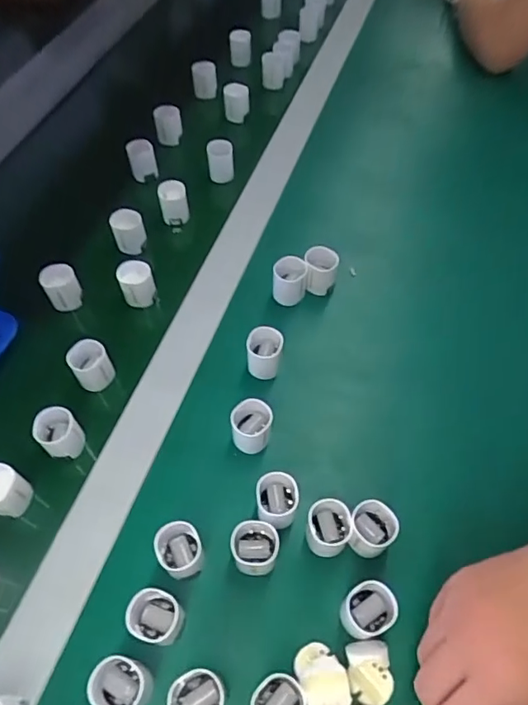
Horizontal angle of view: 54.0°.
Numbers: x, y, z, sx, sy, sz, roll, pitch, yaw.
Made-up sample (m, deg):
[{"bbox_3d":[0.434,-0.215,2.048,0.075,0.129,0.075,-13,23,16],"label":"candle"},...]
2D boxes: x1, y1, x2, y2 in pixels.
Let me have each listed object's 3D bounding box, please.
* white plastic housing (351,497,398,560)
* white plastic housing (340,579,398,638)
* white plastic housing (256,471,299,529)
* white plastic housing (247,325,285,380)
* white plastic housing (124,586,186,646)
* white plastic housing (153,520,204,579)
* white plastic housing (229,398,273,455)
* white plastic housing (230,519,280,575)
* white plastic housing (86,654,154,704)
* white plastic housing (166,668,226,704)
[{"bbox_3d":[0.074,0.122,0.359,0.031,0.032,0.031,1,59,-2],"label":"white plastic housing"},{"bbox_3d":[0.067,0.166,0.337,0.034,0.033,0.029,-30,64,-19],"label":"white plastic housing"},{"bbox_3d":[0.009,0.108,0.371,0.029,0.033,0.036,6,59,1],"label":"white plastic housing"},{"bbox_3d":[0.000,0.001,0.436,0.028,0.040,0.029,9,59,3],"label":"white plastic housing"},{"bbox_3d":[-0.068,0.167,0.328,0.031,0.033,0.029,1,59,-2],"label":"white plastic housing"},{"bbox_3d":[-0.057,0.133,0.351,0.029,0.030,0.031,1,59,-2],"label":"white plastic housing"},{"bbox_3d":[-0.010,0.057,0.400,0.030,0.037,0.030,1,59,-2],"label":"white plastic housing"},{"bbox_3d":[-0.006,0.134,0.353,0.031,0.035,0.029,4,59,0],"label":"white plastic housing"},{"bbox_3d":[-0.085,0.199,0.309,0.031,0.034,0.028,22,60,10],"label":"white plastic housing"},{"bbox_3d":[-0.039,0.204,0.306,0.031,0.036,0.029,1,59,-2],"label":"white plastic housing"}]

